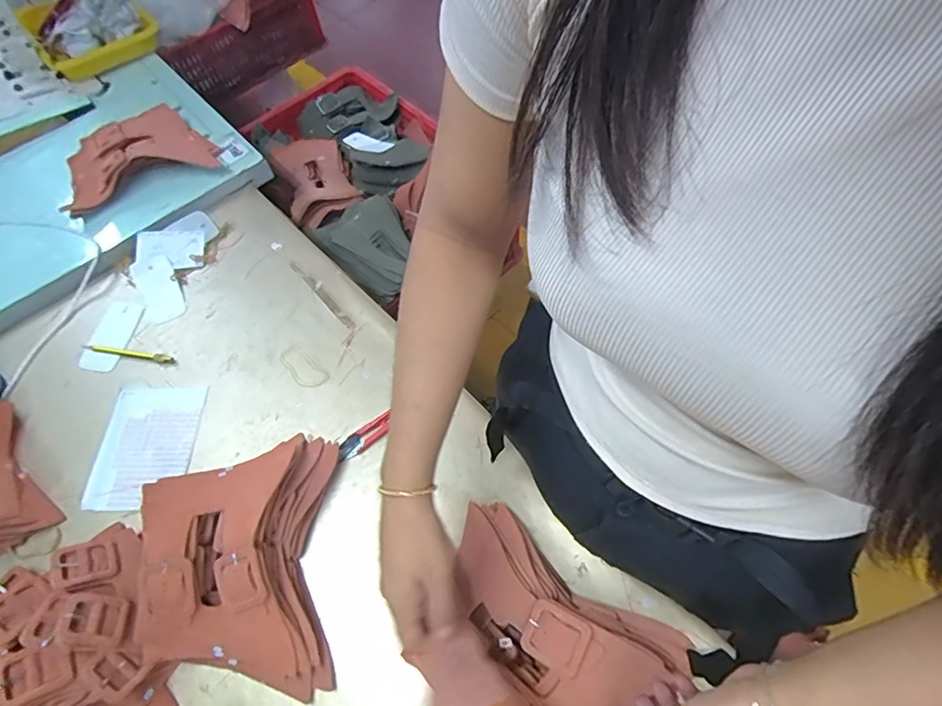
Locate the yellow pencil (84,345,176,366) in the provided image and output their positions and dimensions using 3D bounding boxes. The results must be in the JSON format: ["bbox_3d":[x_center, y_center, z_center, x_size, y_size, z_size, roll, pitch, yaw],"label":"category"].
[{"bbox_3d":[-0.442,0.002,0.668,0.119,0.007,0.011,6,63,7],"label":"yellow pencil"}]

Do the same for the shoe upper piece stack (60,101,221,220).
[{"bbox_3d":[-0.521,-0.308,0.797,0.222,0.045,0.168,-29,64,-12],"label":"shoe upper piece stack"}]

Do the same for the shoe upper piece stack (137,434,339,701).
[{"bbox_3d":[-0.233,0.202,0.519,0.168,0.077,0.240,-6,62,0],"label":"shoe upper piece stack"}]

